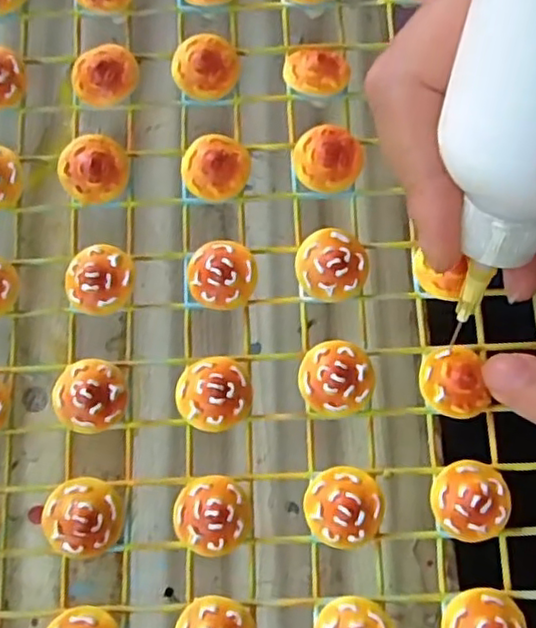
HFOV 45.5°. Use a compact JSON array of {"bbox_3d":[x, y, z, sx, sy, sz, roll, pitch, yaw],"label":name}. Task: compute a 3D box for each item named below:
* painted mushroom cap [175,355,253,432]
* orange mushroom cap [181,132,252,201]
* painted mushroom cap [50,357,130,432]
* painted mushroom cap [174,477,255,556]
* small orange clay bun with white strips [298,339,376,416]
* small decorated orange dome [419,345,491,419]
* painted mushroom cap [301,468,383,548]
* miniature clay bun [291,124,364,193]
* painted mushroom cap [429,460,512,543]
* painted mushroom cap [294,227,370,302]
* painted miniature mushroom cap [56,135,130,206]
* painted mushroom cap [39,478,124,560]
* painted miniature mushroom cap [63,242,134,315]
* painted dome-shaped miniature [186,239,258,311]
[{"bbox_3d":[-0.014,0.021,0.170,0.020,0.006,0.020,0,77,2],"label":"painted mushroom cap"},{"bbox_3d":[-0.015,-0.042,0.185,0.019,0.010,0.019,0,77,2],"label":"orange mushroom cap"},{"bbox_3d":[-0.048,0.022,0.172,0.019,0.009,0.019,0,77,2],"label":"painted mushroom cap"},{"bbox_3d":[-0.014,0.052,0.165,0.020,0.009,0.019,0,77,2],"label":"painted mushroom cap"},{"bbox_3d":[0.018,0.017,0.169,0.019,0.005,0.019,0,77,2],"label":"small orange clay bun with white strips"},{"bbox_3d":[0.049,0.018,0.168,0.017,0.005,0.018,-4,79,-2],"label":"small decorated orange dome"},{"bbox_3d":[0.019,0.049,0.164,0.019,0.010,0.019,0,77,2],"label":"painted mushroom cap"},{"bbox_3d":[0.017,-0.045,0.186,0.019,0.008,0.019,0,77,2],"label":"miniature clay bun"},{"bbox_3d":[0.052,0.048,0.163,0.019,0.009,0.019,0,77,2],"label":"painted mushroom cap"},{"bbox_3d":[0.018,-0.013,0.179,0.019,0.010,0.019,0,77,2],"label":"painted mushroom cap"},{"bbox_3d":[-0.050,-0.042,0.186,0.019,0.008,0.019,0,77,2],"label":"painted miniature mushroom cap"},{"bbox_3d":[-0.048,0.052,0.165,0.019,0.009,0.019,0,77,2],"label":"painted mushroom cap"},{"bbox_3d":[-0.047,-0.010,0.176,0.019,0.005,0.020,0,77,2],"label":"painted miniature mushroom cap"},{"bbox_3d":[-0.013,-0.011,0.179,0.019,0.009,0.019,0,77,2],"label":"painted dome-shaped miniature"}]

